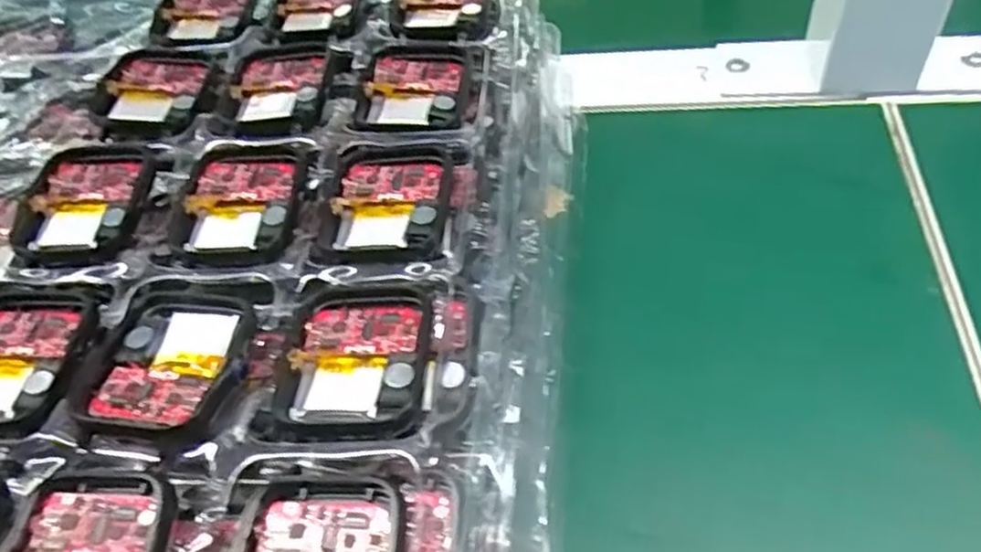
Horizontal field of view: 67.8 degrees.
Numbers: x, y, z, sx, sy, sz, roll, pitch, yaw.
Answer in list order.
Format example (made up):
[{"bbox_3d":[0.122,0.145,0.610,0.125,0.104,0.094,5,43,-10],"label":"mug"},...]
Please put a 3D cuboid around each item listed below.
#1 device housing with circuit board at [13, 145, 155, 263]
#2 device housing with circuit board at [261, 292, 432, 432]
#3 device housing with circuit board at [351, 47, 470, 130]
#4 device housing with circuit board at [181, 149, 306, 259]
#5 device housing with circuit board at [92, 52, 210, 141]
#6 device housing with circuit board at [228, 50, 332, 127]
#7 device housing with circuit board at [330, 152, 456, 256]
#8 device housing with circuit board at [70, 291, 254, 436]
[{"bbox_3d":[-0.130,-0.027,0.237,0.039,0.004,0.048,0,51,8],"label":"device housing with circuit board"},{"bbox_3d":[-0.035,0.021,0.188,0.037,0.007,0.043,1,52,9],"label":"device housing with circuit board"},{"bbox_3d":[-0.026,-0.067,0.256,0.036,0.004,0.041,3,52,11],"label":"device housing with circuit board"},{"bbox_3d":[-0.078,-0.024,0.229,0.036,0.004,0.044,1,52,9],"label":"device housing with circuit board"},{"bbox_3d":[-0.123,-0.067,0.269,0.037,0.010,0.049,-4,51,5],"label":"device housing with circuit board"},{"bbox_3d":[-0.076,-0.070,0.263,0.036,0.004,0.044,-2,51,7],"label":"device housing with circuit board"},{"bbox_3d":[-0.030,-0.023,0.221,0.036,0.004,0.039,2,52,10],"label":"device housing with circuit board"},{"bbox_3d":[-0.084,0.020,0.194,0.040,0.009,0.045,5,52,12],"label":"device housing with circuit board"}]

